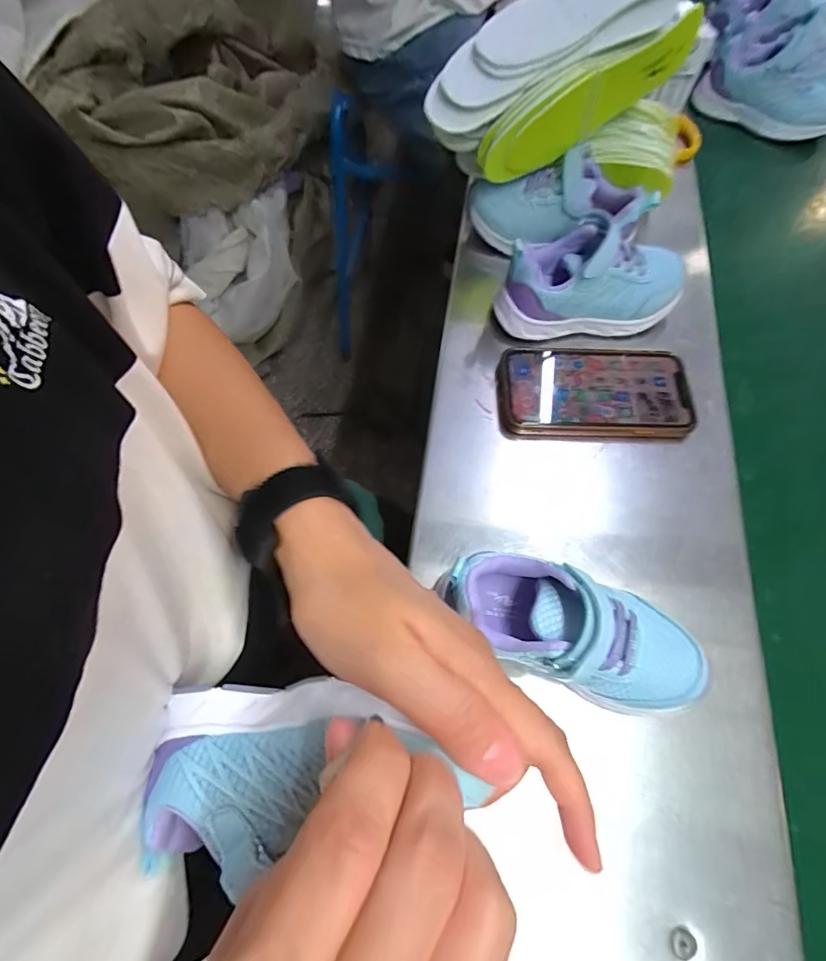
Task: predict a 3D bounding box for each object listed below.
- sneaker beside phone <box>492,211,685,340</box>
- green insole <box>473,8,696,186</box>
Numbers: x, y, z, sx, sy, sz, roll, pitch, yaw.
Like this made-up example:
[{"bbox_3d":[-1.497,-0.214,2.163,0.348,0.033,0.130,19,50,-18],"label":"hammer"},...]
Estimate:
[{"bbox_3d":[0.151,-0.168,0.391,0.156,0.070,0.075,5,65,1],"label":"sneaker beside phone"},{"bbox_3d":[0.138,-0.301,0.377,0.174,0.066,0.025,-27,78,5],"label":"green insole"}]

